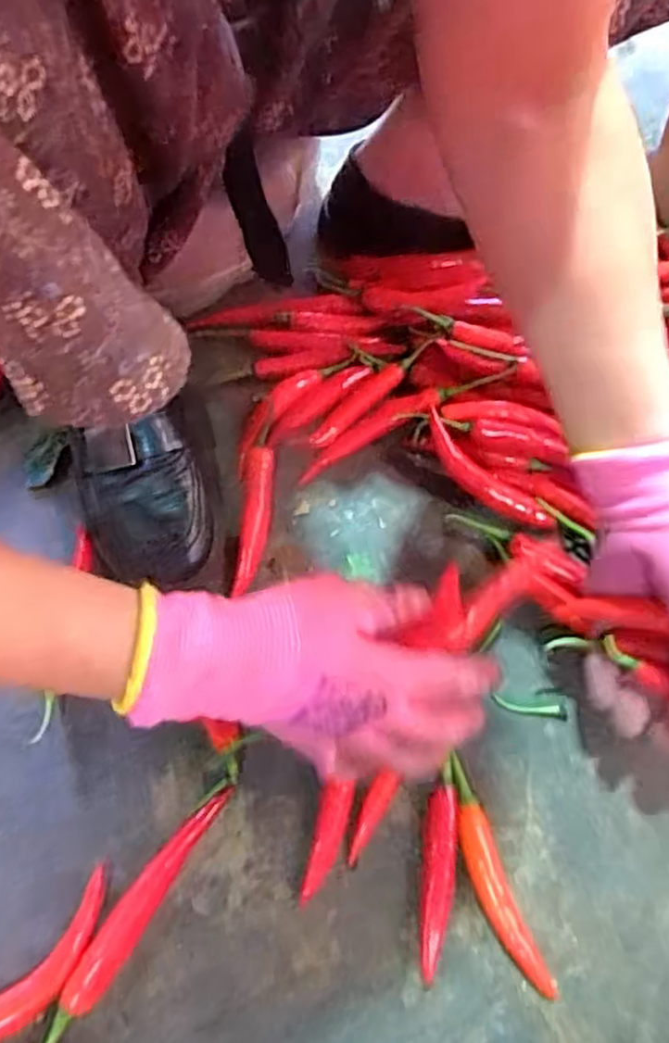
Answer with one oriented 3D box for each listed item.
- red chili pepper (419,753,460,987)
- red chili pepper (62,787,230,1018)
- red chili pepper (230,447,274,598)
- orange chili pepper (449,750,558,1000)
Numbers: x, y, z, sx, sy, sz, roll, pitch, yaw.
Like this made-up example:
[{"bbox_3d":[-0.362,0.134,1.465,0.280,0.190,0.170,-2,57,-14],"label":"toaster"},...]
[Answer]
[{"bbox_3d":[0.061,0.205,0.432,0.020,0.013,0.110,6,65,2],"label":"red chili pepper"},{"bbox_3d":[-0.108,0.213,0.424,0.021,0.012,0.133,29,68,12],"label":"red chili pepper"},{"bbox_3d":[-0.057,-0.003,0.528,0.021,0.015,0.107,3,65,1],"label":"red chili pepper"},{"bbox_3d":[0.092,0.210,0.433,0.022,0.015,0.131,-19,67,-10],"label":"orange chili pepper"}]

